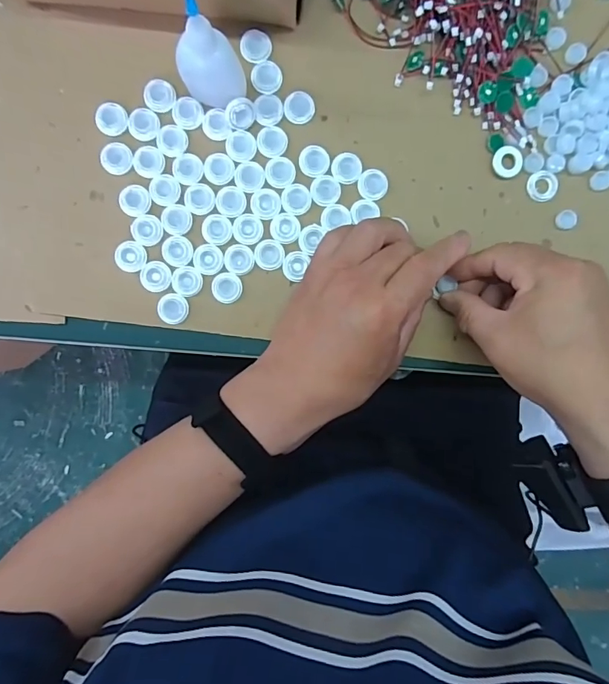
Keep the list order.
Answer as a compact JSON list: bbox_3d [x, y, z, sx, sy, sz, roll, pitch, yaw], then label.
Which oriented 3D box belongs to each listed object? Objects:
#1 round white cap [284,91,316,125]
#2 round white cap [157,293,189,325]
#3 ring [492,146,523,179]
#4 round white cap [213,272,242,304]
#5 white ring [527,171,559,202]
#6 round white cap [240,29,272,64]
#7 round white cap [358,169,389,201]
[{"bbox_3d":[-0.003,-0.176,0.341,0.022,0.004,0.023,0,95,-2],"label":"round white cap"},{"bbox_3d":[-0.100,-0.025,0.347,0.022,0.004,0.023,0,95,-2],"label":"round white cap"},{"bbox_3d":[0.155,-0.137,0.349,0.023,0.007,0.023,0,95,-2],"label":"ring"},{"bbox_3d":[-0.059,-0.041,0.348,0.022,0.004,0.023,0,95,-2],"label":"round white cap"},{"bbox_3d":[0.184,-0.120,0.353,0.022,0.004,0.022,0,95,-2],"label":"white ring"},{"bbox_3d":[-0.036,-0.219,0.337,0.023,0.004,0.025,0,95,-2],"label":"round white cap"},{"bbox_3d":[0.052,-0.119,0.347,0.022,0.004,0.023,0,95,-2],"label":"round white cap"}]

